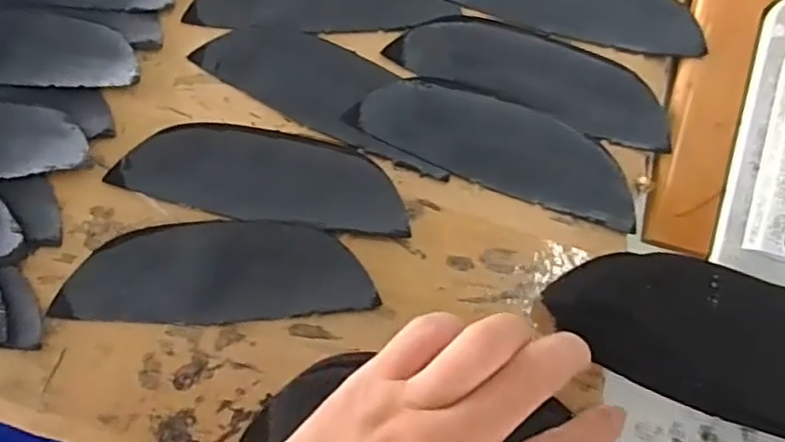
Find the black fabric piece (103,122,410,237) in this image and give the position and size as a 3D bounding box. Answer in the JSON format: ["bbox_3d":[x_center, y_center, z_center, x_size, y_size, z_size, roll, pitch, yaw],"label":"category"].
[{"bbox_3d":[-0.062,-0.024,0.312,0.143,0.010,0.047,12,71,4],"label":"black fabric piece"}]

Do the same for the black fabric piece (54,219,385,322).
[{"bbox_3d":[-0.081,0.024,0.302,0.142,0.004,0.048,1,73,3],"label":"black fabric piece"}]

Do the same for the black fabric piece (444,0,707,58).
[{"bbox_3d":[0.092,-0.122,0.346,0.140,0.008,0.049,14,73,7],"label":"black fabric piece"}]

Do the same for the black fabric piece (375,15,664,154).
[{"bbox_3d":[0.073,-0.078,0.331,0.142,0.005,0.046,22,72,8],"label":"black fabric piece"}]

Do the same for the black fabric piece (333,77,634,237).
[{"bbox_3d":[0.052,-0.040,0.319,0.141,0.004,0.045,23,72,8],"label":"black fabric piece"}]

